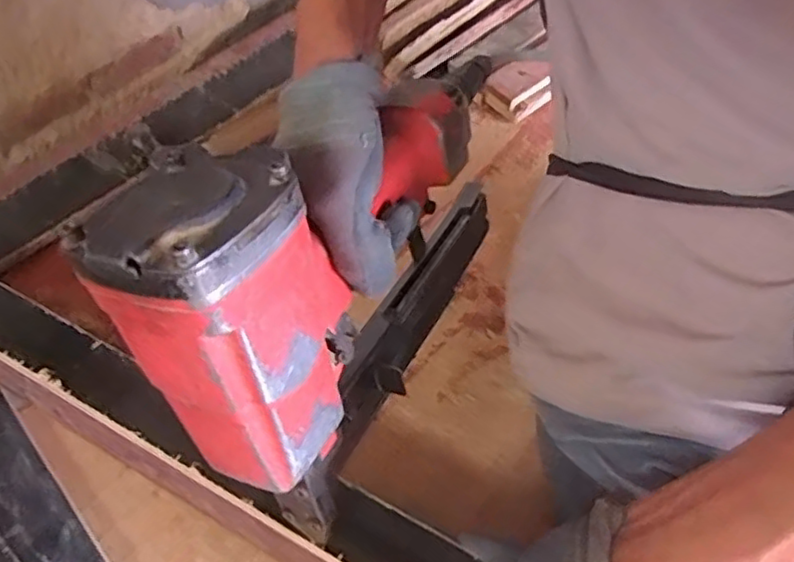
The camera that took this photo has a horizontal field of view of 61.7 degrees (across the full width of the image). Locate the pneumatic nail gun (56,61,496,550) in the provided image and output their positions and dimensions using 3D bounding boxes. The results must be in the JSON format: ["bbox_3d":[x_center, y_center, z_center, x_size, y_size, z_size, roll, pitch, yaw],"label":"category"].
[{"bbox_3d":[-0.033,-0.026,0.384,0.096,0.240,0.282,17,57,14],"label":"pneumatic nail gun"}]

